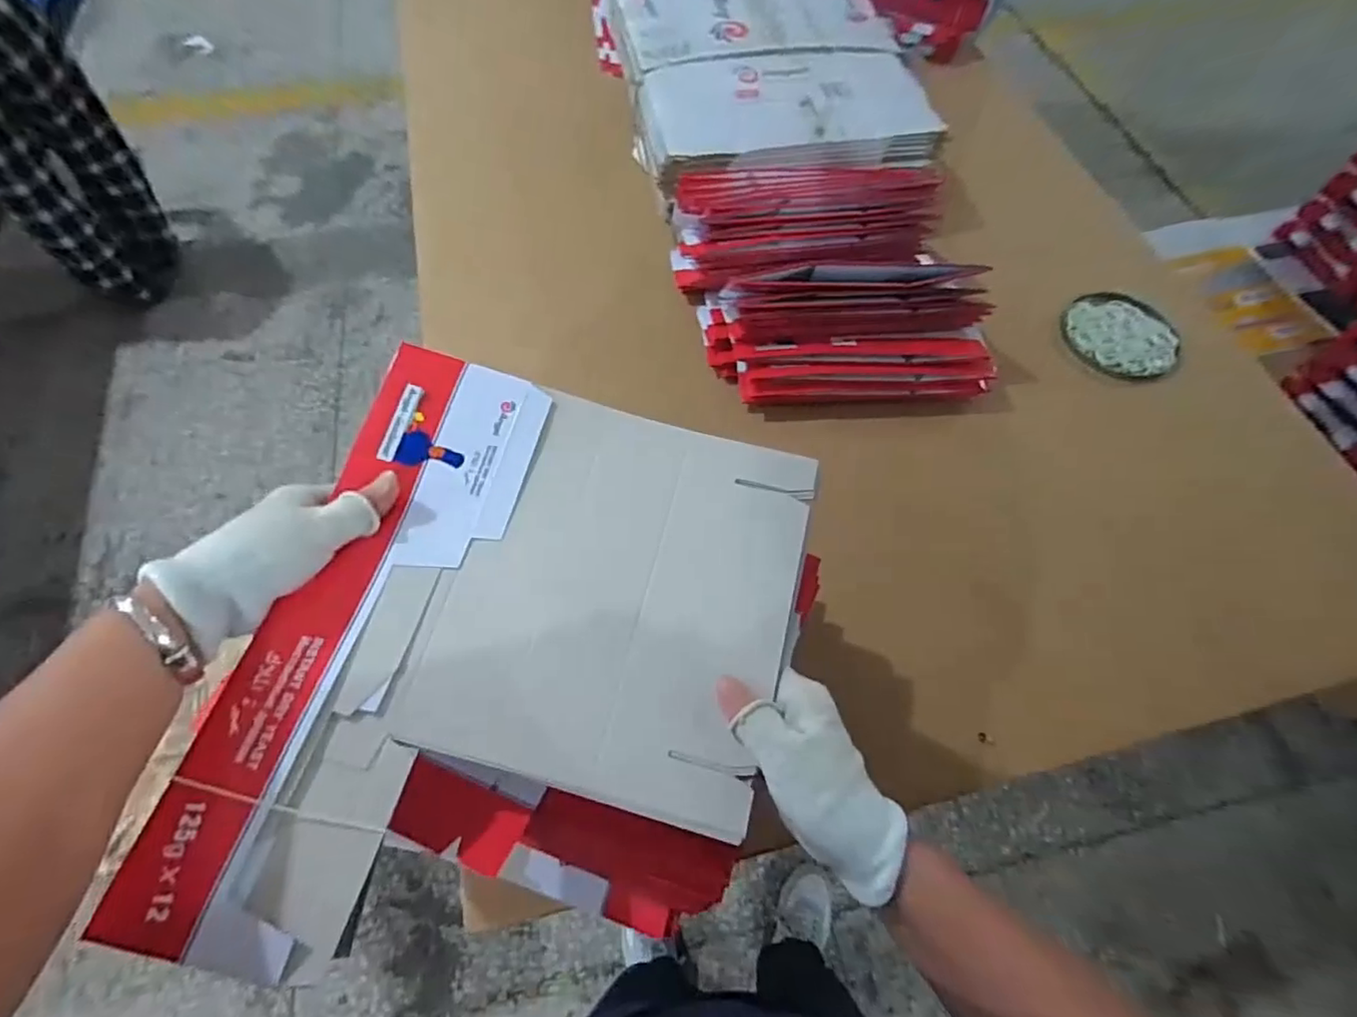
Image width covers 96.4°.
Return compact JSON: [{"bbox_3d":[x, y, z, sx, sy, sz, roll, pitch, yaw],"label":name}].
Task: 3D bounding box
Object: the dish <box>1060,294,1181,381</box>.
[{"bbox_3d":[0.695,-0.270,0.950,0.173,0.031,0.145,32,66,14],"label":"dish"}]

